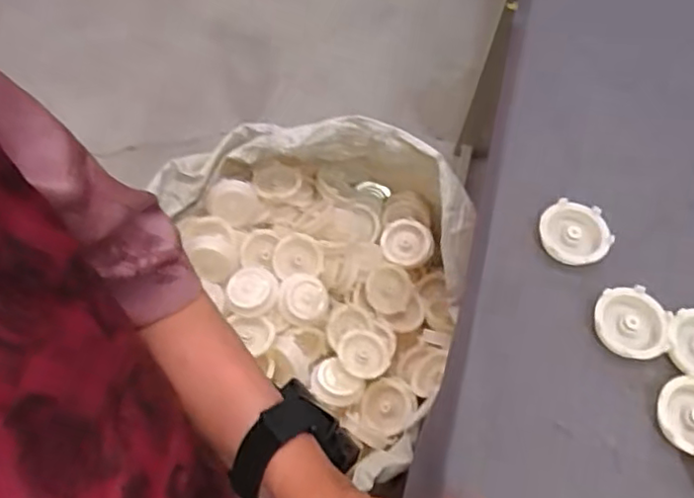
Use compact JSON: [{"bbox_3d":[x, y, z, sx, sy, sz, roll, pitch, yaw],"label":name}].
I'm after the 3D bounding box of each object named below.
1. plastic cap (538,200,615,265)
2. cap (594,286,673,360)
[{"bbox_3d":[0.192,-0.014,0.537,0.057,0.014,0.054,1,59,-2],"label":"plastic cap"},{"bbox_3d":[0.223,0.057,0.497,0.056,0.011,0.056,1,59,-2],"label":"cap"}]

